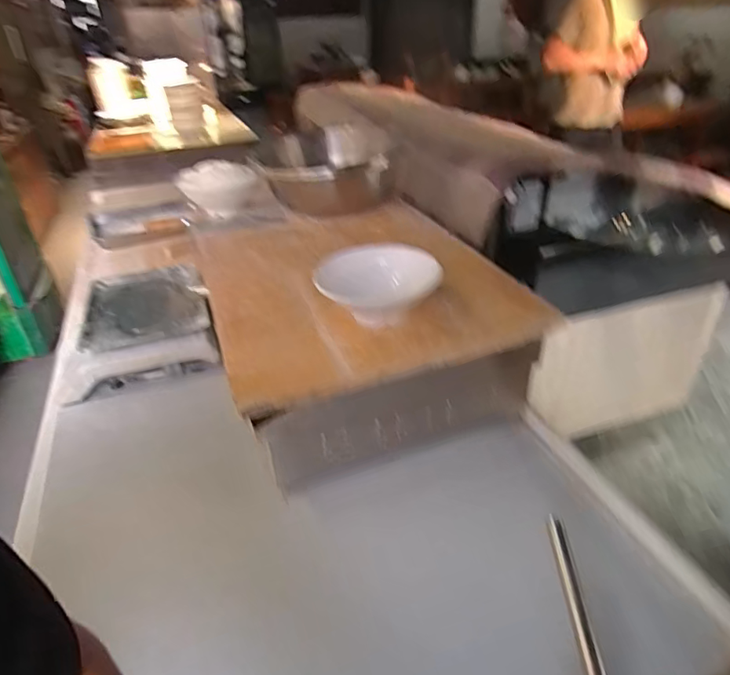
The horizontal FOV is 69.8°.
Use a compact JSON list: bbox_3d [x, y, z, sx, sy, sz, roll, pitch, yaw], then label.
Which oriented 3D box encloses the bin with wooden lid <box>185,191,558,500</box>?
[{"bbox_3d":[-0.043,-0.051,1.078,0.510,0.233,0.670,-12,33,-17],"label":"bin with wooden lid"}]

